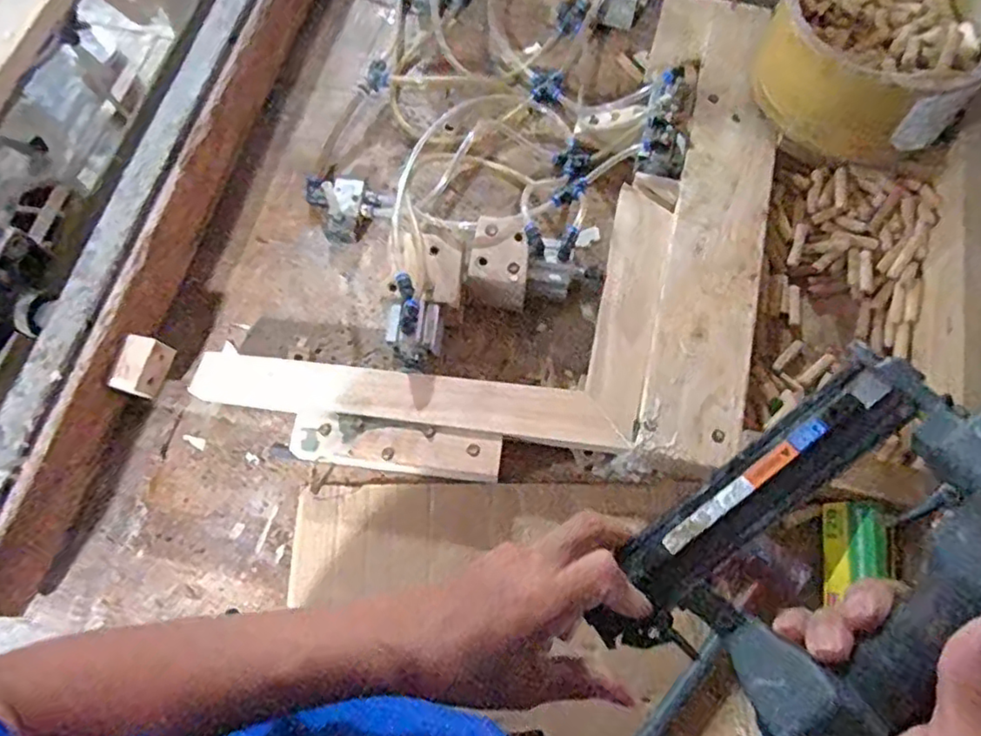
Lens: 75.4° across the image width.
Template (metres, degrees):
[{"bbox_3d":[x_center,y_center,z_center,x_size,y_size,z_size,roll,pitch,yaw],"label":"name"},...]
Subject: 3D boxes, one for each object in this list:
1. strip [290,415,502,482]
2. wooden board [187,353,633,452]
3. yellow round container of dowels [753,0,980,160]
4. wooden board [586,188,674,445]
[{"bbox_3d":[-0.095,0.080,0.638,0.208,0.015,0.047,7,88,1],"label":"strip"},{"bbox_3d":[-0.088,0.031,0.650,0.439,0.024,0.056,6,71,3],"label":"wooden board"},{"bbox_3d":[0.431,-0.357,0.722,0.213,0.115,0.219,0,71,0],"label":"yellow round container of dowels"},{"bbox_3d":[0.152,-0.069,0.686,0.060,0.017,0.283,12,71,4],"label":"wooden board"}]

